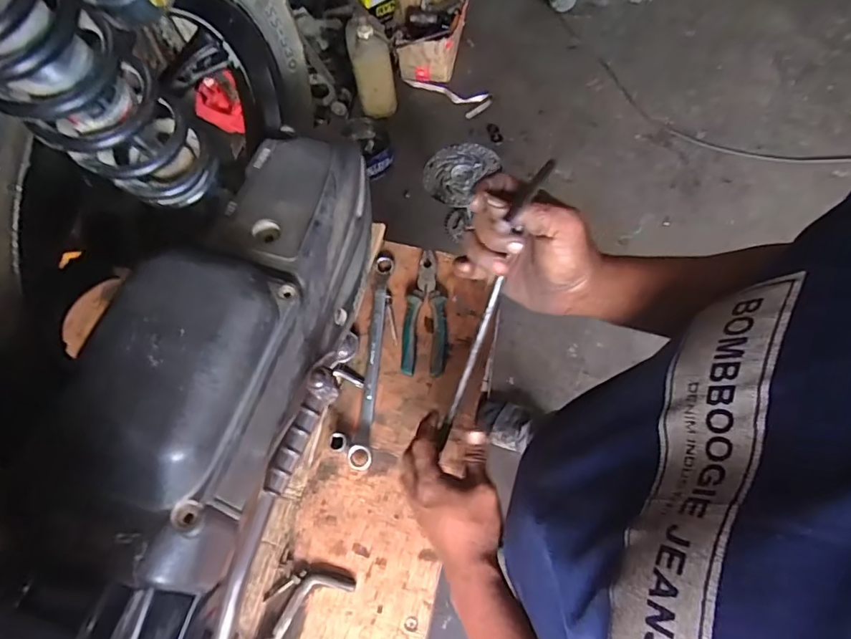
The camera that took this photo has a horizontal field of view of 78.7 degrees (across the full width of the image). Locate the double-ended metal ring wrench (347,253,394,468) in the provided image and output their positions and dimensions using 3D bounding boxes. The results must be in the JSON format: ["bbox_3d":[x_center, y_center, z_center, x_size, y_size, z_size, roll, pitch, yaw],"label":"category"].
[{"bbox_3d":[-0.069,0.046,0.680,0.026,0.020,0.287,3,66,3],"label":"double-ended metal ring wrench"}]

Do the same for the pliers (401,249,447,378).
[{"bbox_3d":[0.000,-0.012,0.694,0.058,0.023,0.176,1,66,2],"label":"pliers"}]

